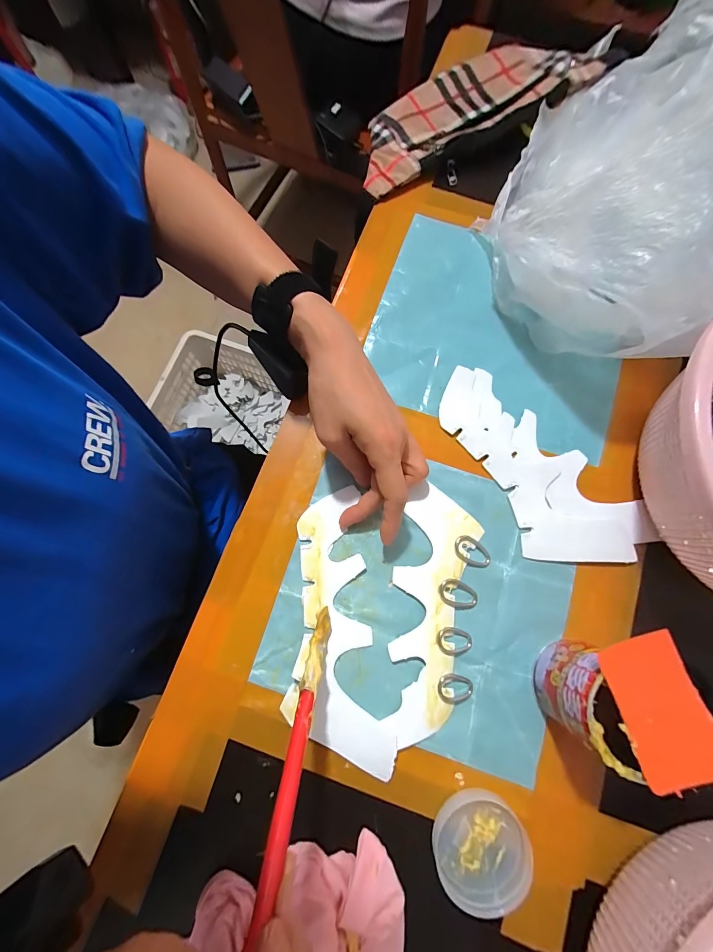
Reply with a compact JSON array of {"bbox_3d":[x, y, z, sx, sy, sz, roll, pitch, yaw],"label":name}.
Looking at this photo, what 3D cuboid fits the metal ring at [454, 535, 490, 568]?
[{"bbox_3d":[0.099,0.065,0.294,0.033,0.004,0.022,31,78,6],"label":"metal ring"}]

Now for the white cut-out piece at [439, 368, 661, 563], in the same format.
[{"bbox_3d":[0.154,-0.002,0.309,0.096,0.008,0.214,-44,81,-10],"label":"white cut-out piece"}]

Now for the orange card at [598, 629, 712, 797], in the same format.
[{"bbox_3d":[0.184,0.139,0.207,0.050,0.004,0.079,-17,75,1],"label":"orange card"}]

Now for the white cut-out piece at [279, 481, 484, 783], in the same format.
[{"bbox_3d":[0.012,0.108,0.283,0.145,0.008,0.214,16,77,5],"label":"white cut-out piece"}]

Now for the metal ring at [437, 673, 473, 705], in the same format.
[{"bbox_3d":[0.077,0.167,0.269,0.028,0.005,0.021,15,77,2],"label":"metal ring"}]

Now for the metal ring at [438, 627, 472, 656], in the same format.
[{"bbox_3d":[0.079,0.133,0.277,0.028,0.004,0.021,13,77,2],"label":"metal ring"}]

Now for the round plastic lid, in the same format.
[{"bbox_3d":[0.088,0.264,0.245,0.065,0.008,0.066,0,77,-1],"label":"round plastic lid"}]

